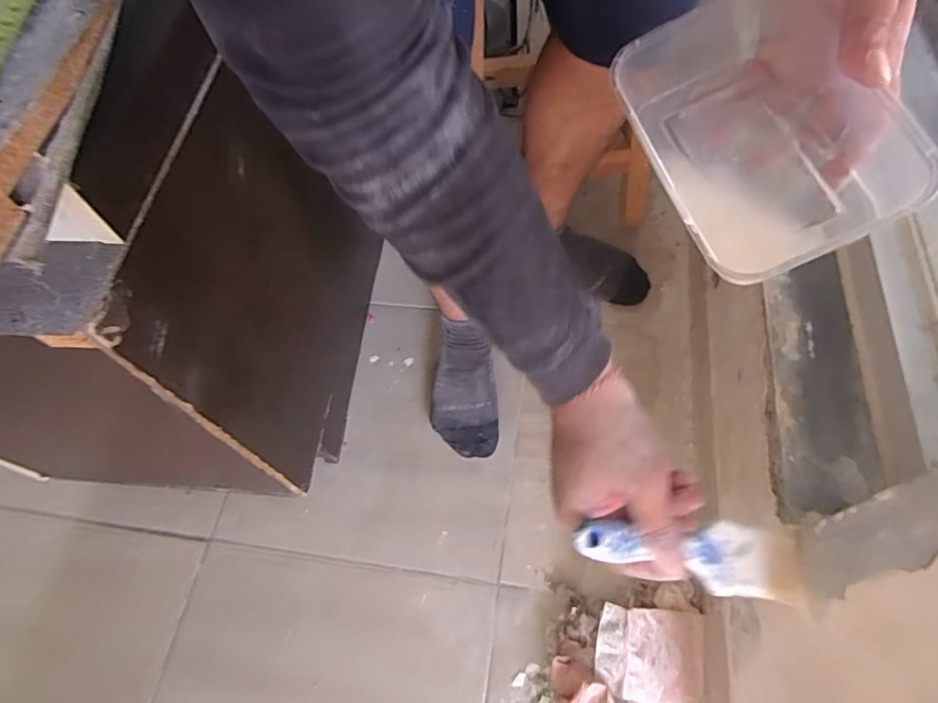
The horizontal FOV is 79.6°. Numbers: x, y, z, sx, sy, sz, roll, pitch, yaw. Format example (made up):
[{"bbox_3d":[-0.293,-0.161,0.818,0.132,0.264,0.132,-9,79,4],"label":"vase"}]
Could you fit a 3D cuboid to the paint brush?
[{"bbox_3d":[0.147,0.135,0.371,0.177,0.022,0.045,13,60,-19],"label":"paint brush"}]

